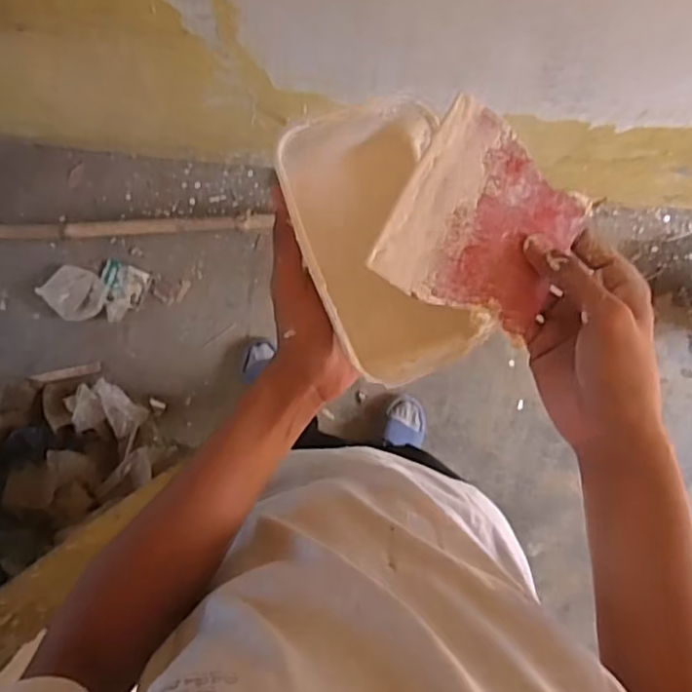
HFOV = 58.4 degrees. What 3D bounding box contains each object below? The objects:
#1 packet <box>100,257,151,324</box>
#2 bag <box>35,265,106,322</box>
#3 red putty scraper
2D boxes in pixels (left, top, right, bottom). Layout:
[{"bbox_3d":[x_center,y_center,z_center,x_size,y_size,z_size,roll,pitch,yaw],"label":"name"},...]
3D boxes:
[{"bbox_3d":[-0.570,-0.135,1.560,0.113,0.010,0.145,22,89,0],"label":"packet"},{"bbox_3d":[-0.677,-0.132,1.544,0.141,0.031,0.128,39,89,0],"label":"bag"},{"bbox_3d":[0.082,-0.070,0.361,0.104,0.004,0.117,31,77,-11],"label":"red putty scraper"}]

